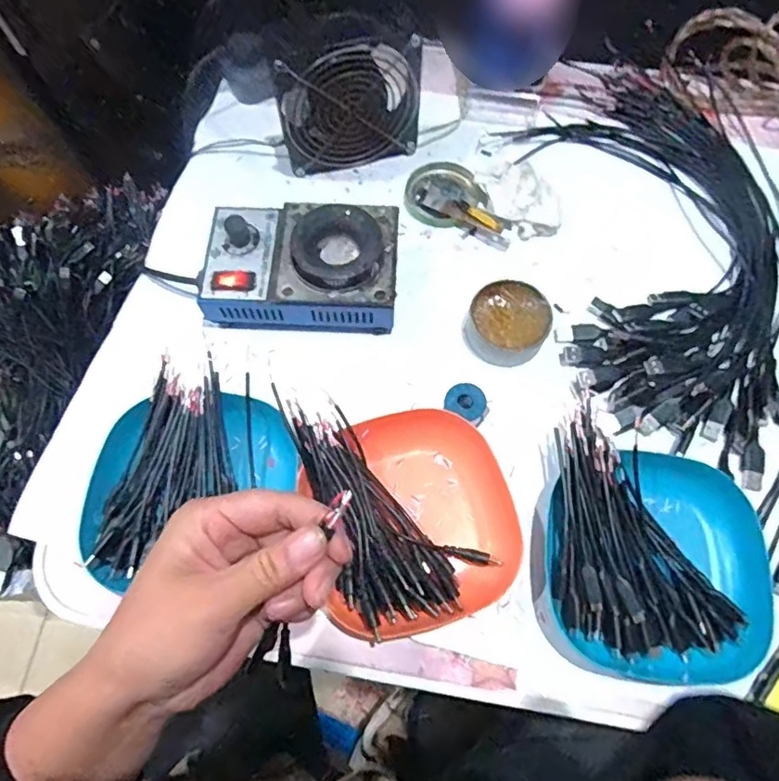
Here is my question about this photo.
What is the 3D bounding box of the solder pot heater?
[{"bbox_3d":[-0.069,-0.100,0.453,0.148,0.065,0.095,2,69,2],"label":"solder pot heater"}]

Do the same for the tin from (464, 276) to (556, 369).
[{"bbox_3d":[0.095,-0.054,0.451,0.062,0.025,0.063,0,69,1],"label":"tin"}]

